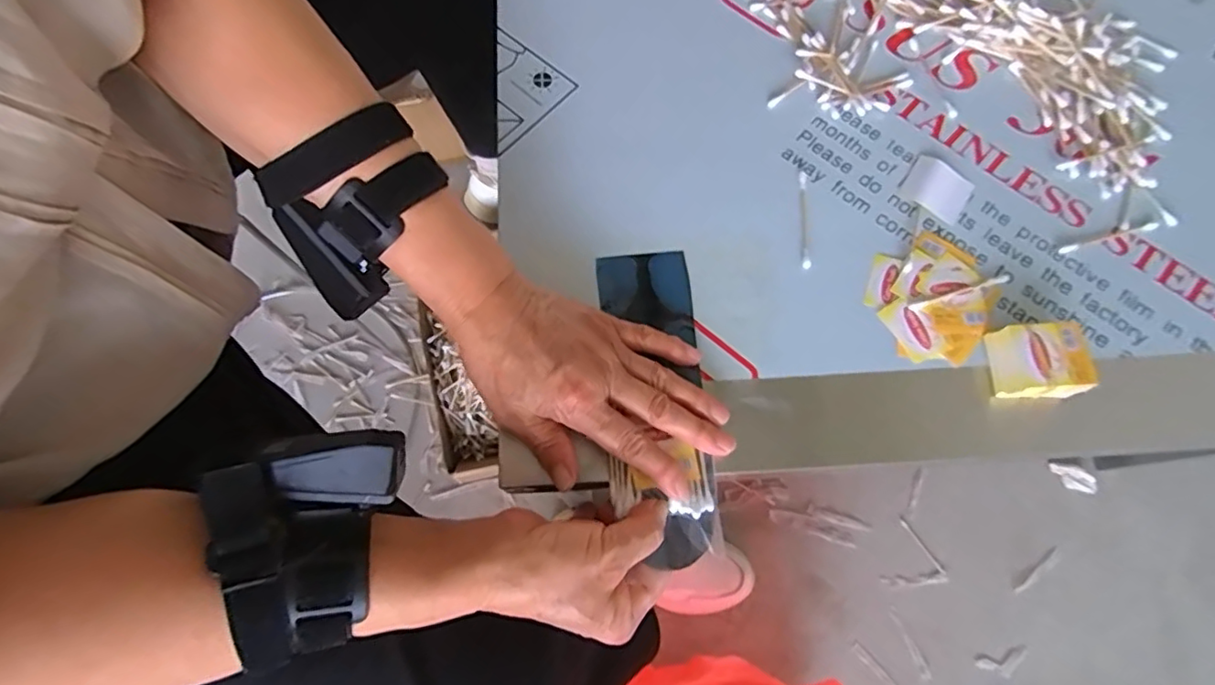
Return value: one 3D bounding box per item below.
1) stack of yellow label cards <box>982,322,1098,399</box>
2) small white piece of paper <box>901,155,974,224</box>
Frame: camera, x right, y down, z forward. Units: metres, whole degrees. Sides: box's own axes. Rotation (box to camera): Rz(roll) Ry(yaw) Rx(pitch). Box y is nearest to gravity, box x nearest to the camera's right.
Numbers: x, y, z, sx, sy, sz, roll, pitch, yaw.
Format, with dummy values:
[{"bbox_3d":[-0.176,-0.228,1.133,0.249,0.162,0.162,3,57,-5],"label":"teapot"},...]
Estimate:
[{"bbox_3d":[0.261,0.012,0.362,0.045,0.025,0.044,-5,71,-2],"label":"stack of yellow label cards"},{"bbox_3d":[0.228,-0.107,0.411,0.042,0.004,0.041,36,74,11],"label":"small white piece of paper"}]

